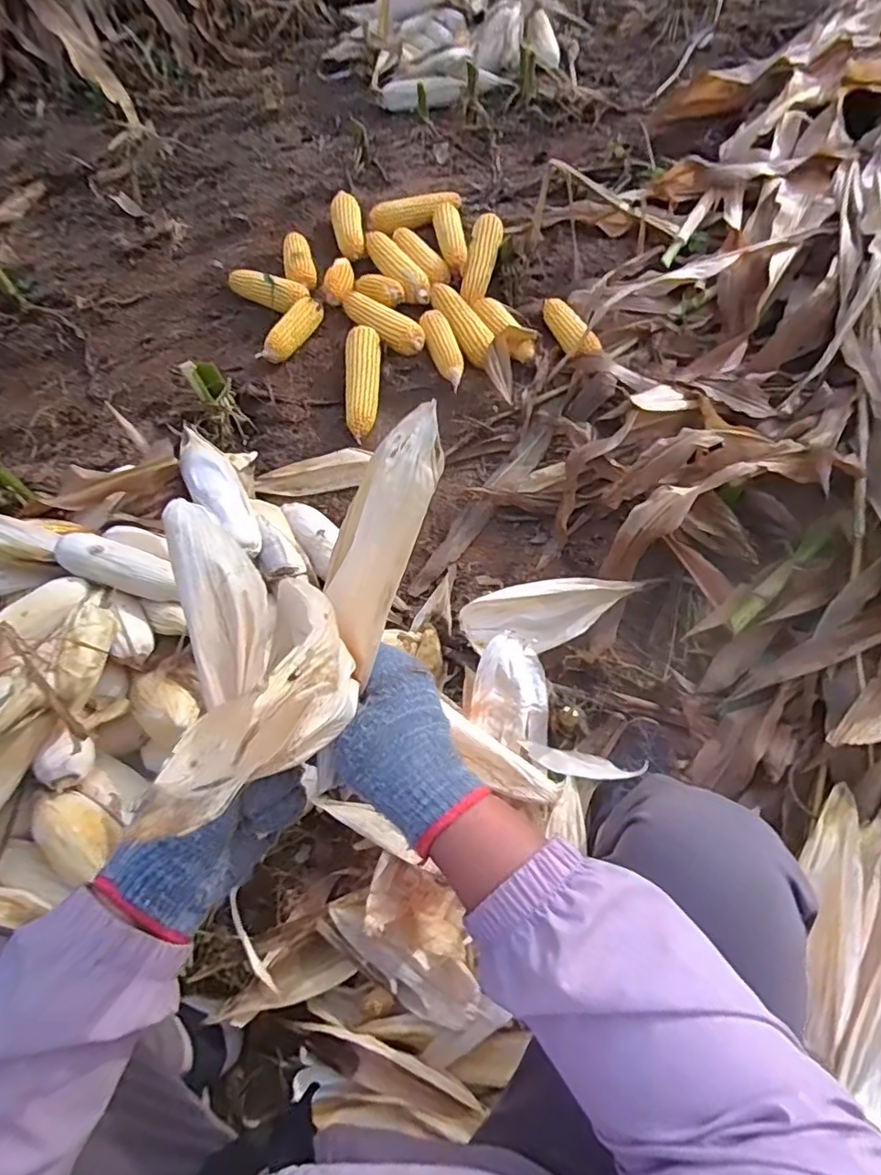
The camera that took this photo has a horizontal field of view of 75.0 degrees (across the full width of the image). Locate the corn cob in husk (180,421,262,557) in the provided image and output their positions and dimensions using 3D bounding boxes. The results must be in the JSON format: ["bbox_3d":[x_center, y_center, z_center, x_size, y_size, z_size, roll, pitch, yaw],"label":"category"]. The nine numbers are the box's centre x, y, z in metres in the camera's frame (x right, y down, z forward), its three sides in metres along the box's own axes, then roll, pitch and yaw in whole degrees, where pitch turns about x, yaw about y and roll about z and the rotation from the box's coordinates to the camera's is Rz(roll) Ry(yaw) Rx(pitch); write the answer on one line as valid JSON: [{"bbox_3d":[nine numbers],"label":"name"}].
[{"bbox_3d":[-0.355,-0.159,0.907,0.078,0.070,0.249,-31,58,-14],"label":"corn cob in husk"}]

